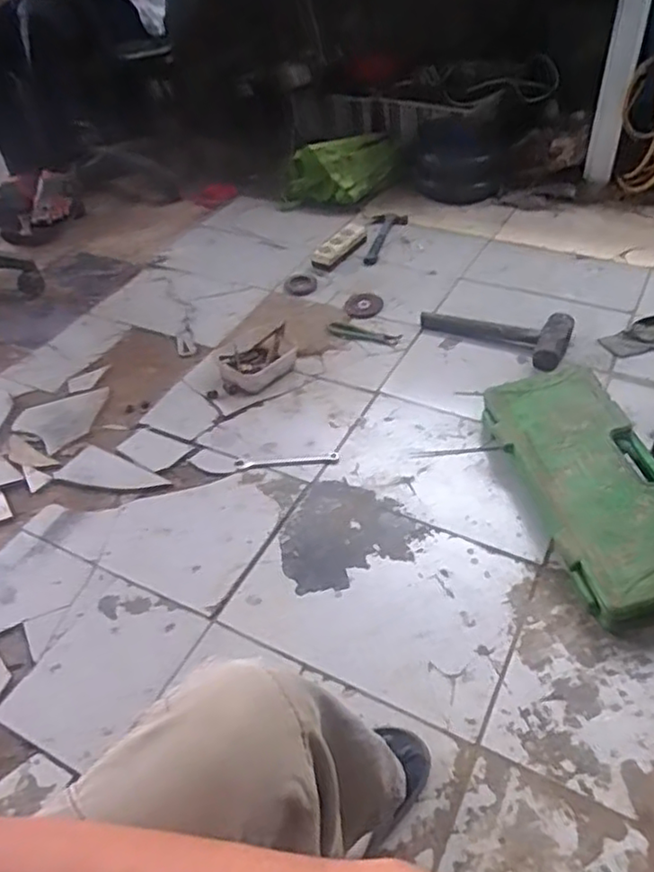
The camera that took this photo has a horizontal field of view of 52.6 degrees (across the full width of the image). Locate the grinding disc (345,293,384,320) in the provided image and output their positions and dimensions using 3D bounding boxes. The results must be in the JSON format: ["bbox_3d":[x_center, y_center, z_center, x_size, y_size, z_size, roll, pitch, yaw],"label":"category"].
[{"bbox_3d":[0.090,-0.315,1.593,0.086,0.014,0.104,-10,44,-5],"label":"grinding disc"}]

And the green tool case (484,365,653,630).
[{"bbox_3d":[0.434,0.078,1.090,0.206,0.091,0.488,-10,44,-7],"label":"green tool case"}]

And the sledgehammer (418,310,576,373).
[{"bbox_3d":[0.359,-0.232,1.428,0.327,0.054,0.148,25,52,29],"label":"sledgehammer"}]

